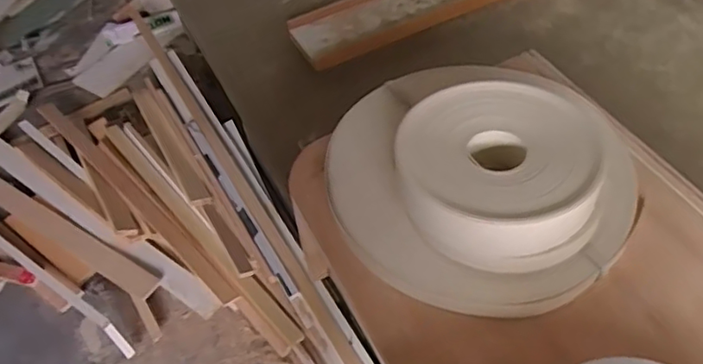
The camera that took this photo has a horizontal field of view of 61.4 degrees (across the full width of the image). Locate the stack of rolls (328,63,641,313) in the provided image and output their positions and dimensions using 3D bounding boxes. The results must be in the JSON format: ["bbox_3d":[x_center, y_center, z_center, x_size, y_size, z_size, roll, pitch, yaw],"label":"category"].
[{"bbox_3d":[0.117,-0.023,0.564,0.262,0.092,0.282,-21,54,-11],"label":"stack of rolls"}]

